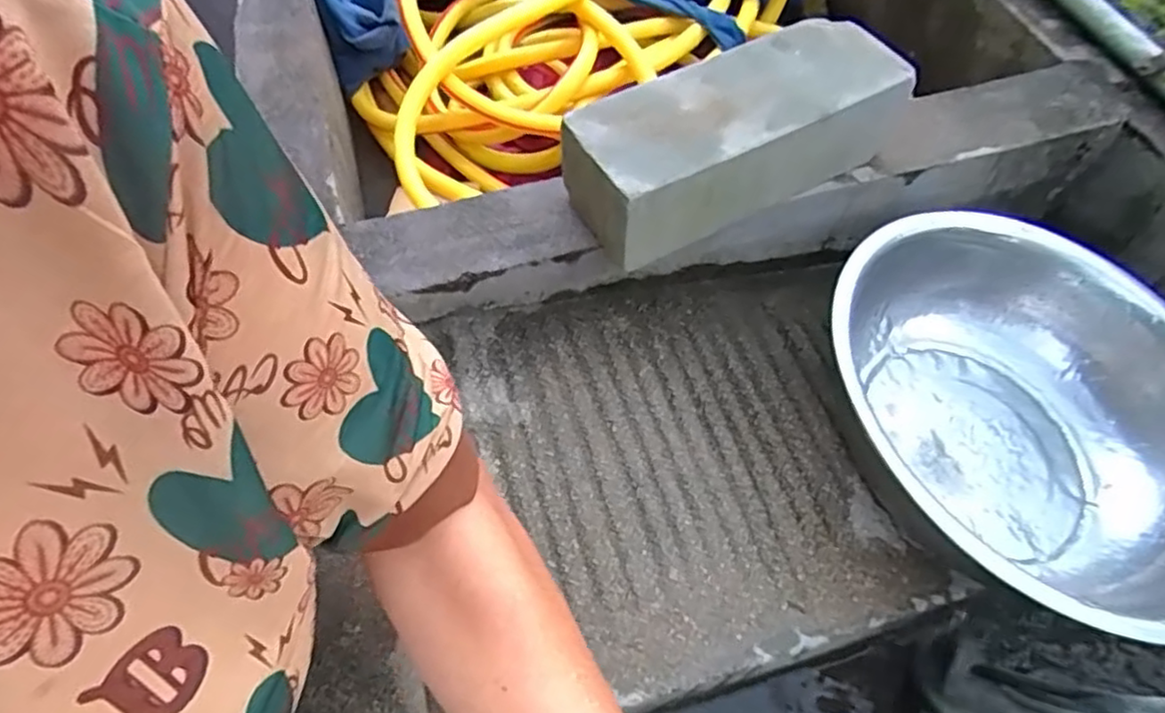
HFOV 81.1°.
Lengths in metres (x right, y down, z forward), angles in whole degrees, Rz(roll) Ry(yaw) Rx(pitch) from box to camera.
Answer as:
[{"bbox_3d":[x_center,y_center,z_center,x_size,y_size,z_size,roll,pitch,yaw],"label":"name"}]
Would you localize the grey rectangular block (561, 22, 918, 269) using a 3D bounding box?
[{"bbox_3d":[0.116,-0.169,0.519,0.247,0.074,0.098,-27,63,-14],"label":"grey rectangular block"}]

